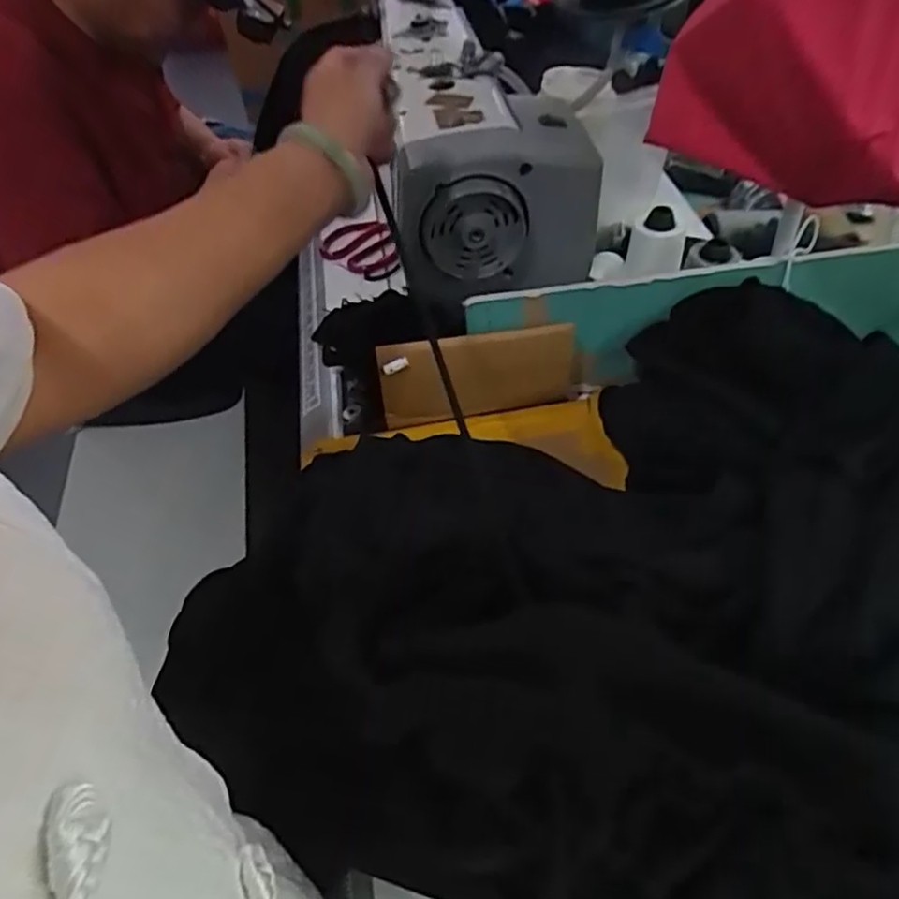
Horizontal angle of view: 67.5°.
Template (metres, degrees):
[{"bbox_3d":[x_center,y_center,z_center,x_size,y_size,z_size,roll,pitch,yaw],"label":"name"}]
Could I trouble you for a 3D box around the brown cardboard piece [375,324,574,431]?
[{"bbox_3d":[0.028,-0.065,0.623,0.181,0.101,0.028,-10,51,-3],"label":"brown cardboard piece"}]

